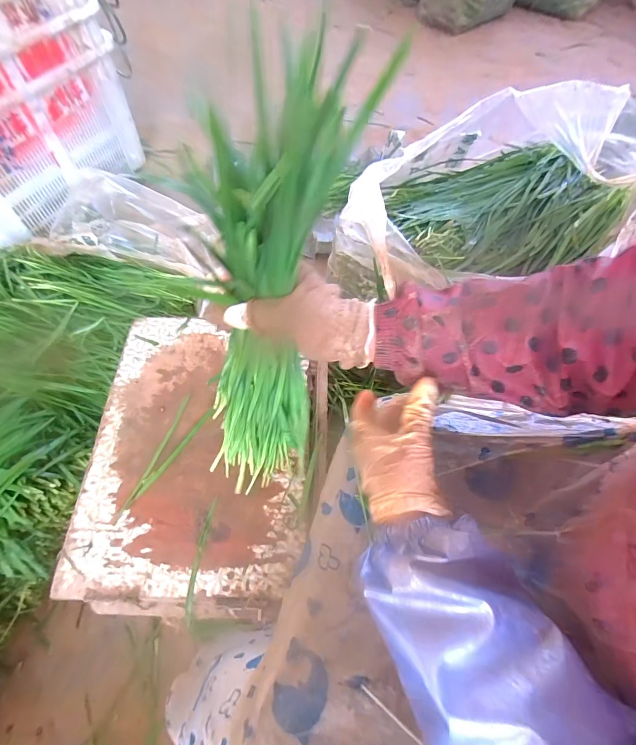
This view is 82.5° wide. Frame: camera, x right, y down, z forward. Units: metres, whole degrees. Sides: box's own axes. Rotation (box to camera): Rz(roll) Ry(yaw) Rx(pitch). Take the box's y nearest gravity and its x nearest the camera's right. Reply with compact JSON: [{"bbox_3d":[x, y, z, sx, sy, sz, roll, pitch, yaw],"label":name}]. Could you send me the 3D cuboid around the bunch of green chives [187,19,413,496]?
[{"bbox_3d":[-0.047,-0.021,0.350,0.096,0.440,0.072,19,44,9],"label":"bunch of green chives"}]

